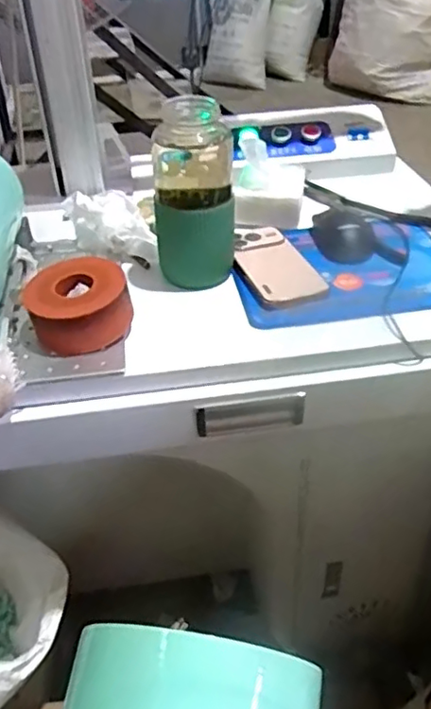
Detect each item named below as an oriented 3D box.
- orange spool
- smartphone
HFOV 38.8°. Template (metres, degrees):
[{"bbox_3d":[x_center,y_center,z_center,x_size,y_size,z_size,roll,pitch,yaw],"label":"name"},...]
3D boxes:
[{"bbox_3d":[-0.137,-0.050,0.614,0.095,0.059,0.086,-17,40,-17],"label":"orange spool"},{"bbox_3d":[0.063,-0.105,0.707,0.085,0.011,0.147,-15,43,-17],"label":"smartphone"}]

